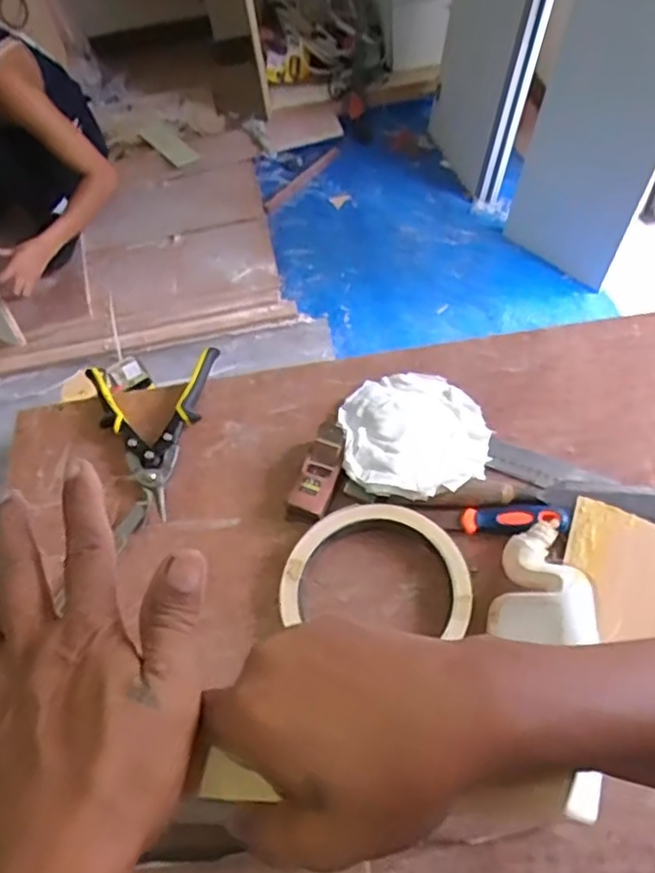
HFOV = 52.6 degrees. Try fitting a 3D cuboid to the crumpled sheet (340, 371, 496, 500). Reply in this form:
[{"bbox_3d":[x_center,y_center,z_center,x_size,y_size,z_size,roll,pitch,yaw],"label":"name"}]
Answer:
[{"bbox_3d":[0.095,-0.005,0.739,0.171,0.039,0.177,-4,57,2],"label":"crumpled sheet"}]

